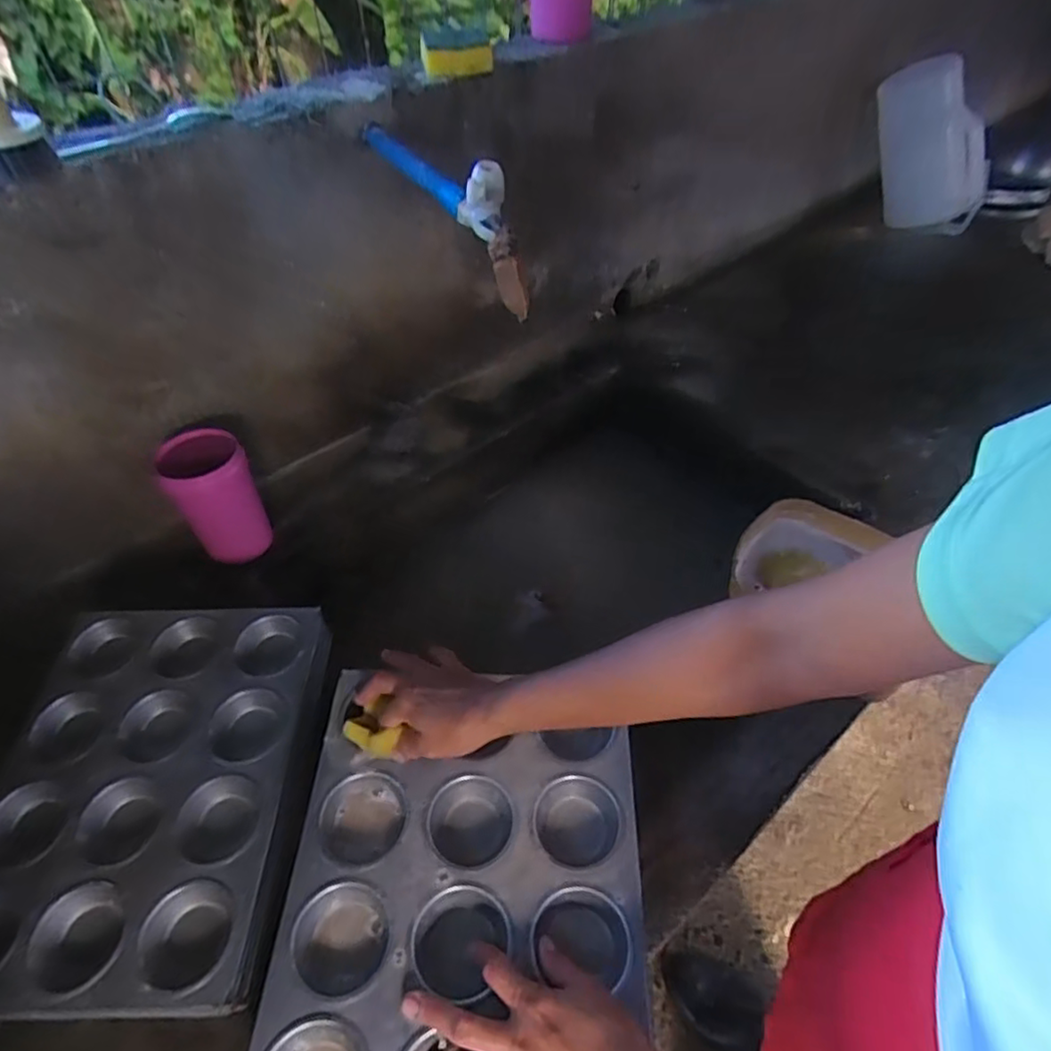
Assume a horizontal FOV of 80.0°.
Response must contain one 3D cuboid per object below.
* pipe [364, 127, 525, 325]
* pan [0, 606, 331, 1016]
[{"bbox_3d":[-0.085,-0.322,0.623,0.053,0.111,0.286,-22,52,-18],"label":"pipe"},{"bbox_3d":[-0.319,0.213,0.531,0.259,0.051,0.314,0,49,0],"label":"pan"}]

